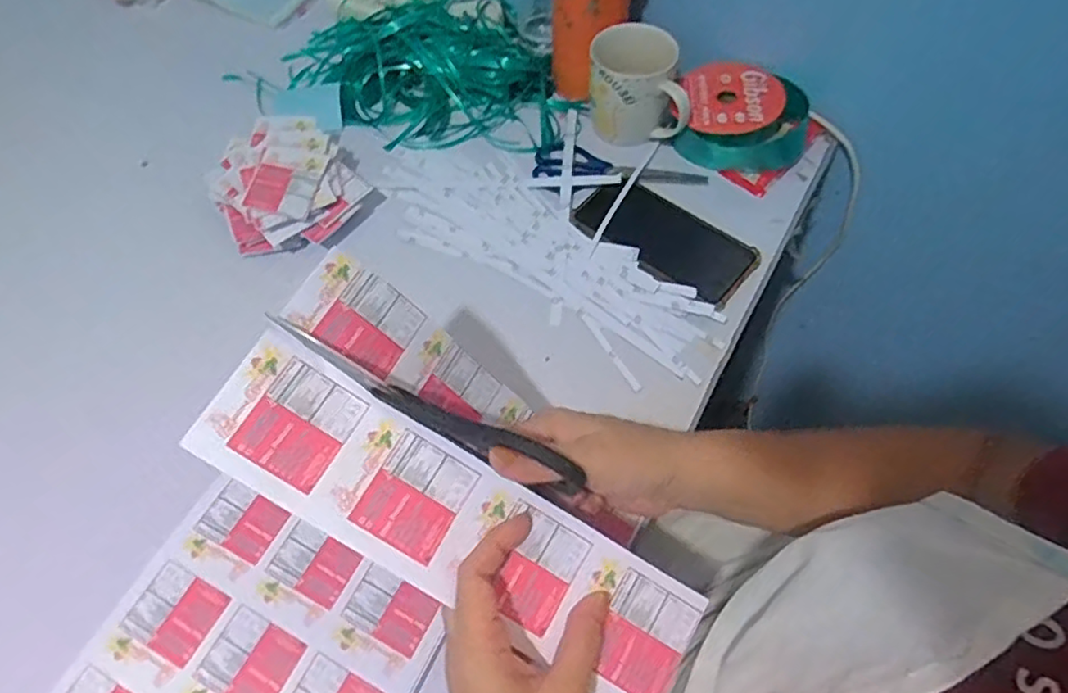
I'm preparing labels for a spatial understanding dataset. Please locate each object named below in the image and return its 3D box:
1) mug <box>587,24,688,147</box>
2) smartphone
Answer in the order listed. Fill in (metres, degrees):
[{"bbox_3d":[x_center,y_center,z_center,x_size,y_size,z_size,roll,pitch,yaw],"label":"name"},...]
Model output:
[{"bbox_3d":[0.102,-0.257,0.632,0.092,0.088,0.086,-1,59,3],"label":"mug"},{"bbox_3d":[0.119,-0.103,0.587,0.166,0.009,0.084,34,67,21],"label":"smartphone"}]

